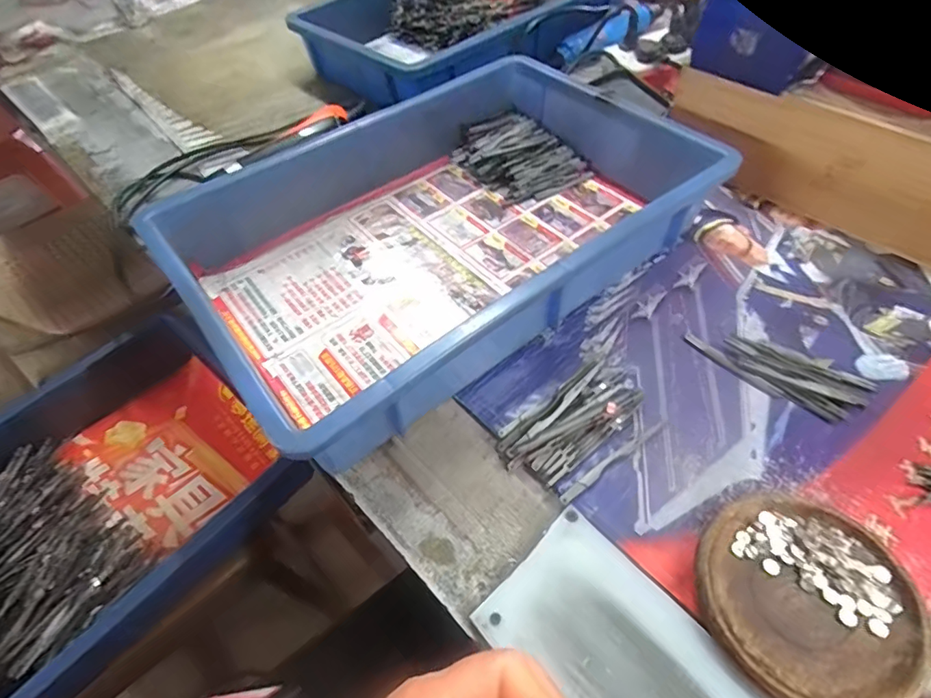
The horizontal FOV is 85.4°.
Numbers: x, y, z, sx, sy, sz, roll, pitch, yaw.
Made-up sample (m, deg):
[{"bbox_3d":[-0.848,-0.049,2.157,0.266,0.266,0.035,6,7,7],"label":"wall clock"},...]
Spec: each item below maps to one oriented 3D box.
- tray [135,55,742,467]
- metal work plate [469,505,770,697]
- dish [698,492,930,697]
[{"bbox_3d":[-0.018,-0.114,0.451,0.427,0.085,0.291,-35,58,-20],"label":"tray"},{"bbox_3d":[0.087,0.172,0.266,0.091,0.010,0.157,-36,58,-21],"label":"metal work plate"},{"bbox_3d":[0.189,0.137,0.281,0.107,0.015,0.114,-2,53,3],"label":"dish"}]

